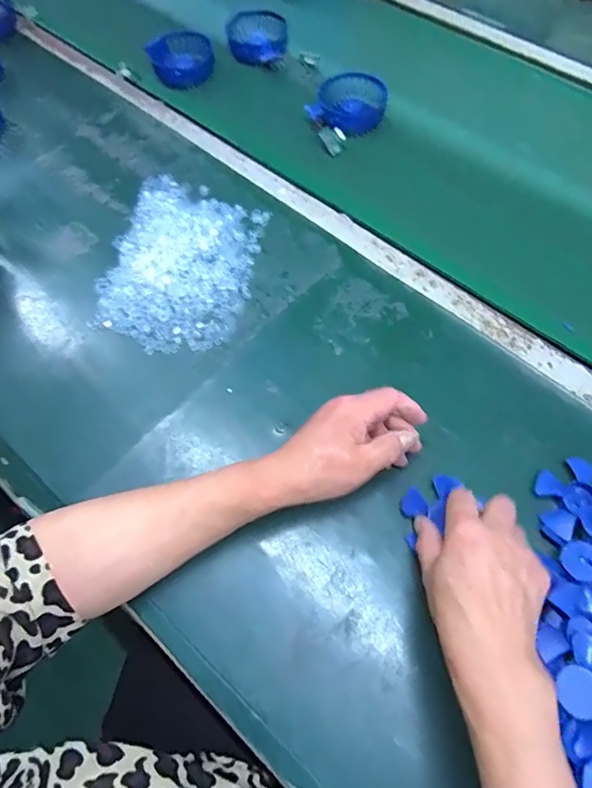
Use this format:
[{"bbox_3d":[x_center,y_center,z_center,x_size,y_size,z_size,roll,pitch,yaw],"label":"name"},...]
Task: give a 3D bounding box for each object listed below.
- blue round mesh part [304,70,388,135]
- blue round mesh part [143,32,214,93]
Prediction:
[{"bbox_3d":[0.071,-0.378,0.649,0.092,0.036,0.083,18,65,9],"label":"blue round mesh part"},{"bbox_3d":[-0.159,-0.477,0.711,0.086,0.017,0.075,-10,94,0],"label":"blue round mesh part"}]

